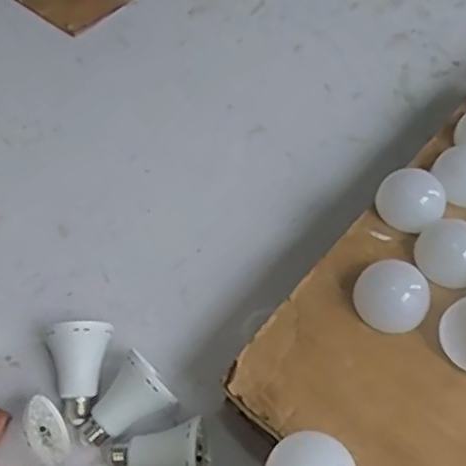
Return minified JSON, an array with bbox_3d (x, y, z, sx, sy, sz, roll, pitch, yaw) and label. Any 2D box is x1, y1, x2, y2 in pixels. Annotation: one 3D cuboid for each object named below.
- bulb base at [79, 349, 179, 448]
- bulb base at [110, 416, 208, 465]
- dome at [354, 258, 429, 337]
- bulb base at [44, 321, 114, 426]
[{"bbox_3d":[-0.101,0.157,0.588,0.086,0.052,0.056,-36,65,-24],"label":"bulb base"},{"bbox_3d":[-0.066,0.199,0.571,0.091,0.055,0.054,-3,56,-5],"label":"bulb base"},{"bbox_3d":[0.142,0.056,0.575,0.059,0.032,0.057,2,56,-2],"label":"dome"},{"bbox_3d":[-0.143,0.131,0.608,0.059,0.059,0.078,-3,57,-6],"label":"bulb base"}]

